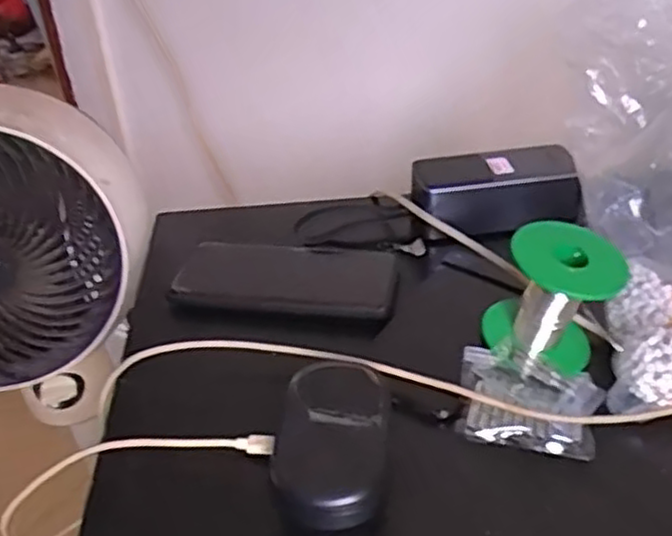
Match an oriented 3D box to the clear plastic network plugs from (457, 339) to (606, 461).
[{"bbox_3d":[0.116,0.076,0.443,0.080,0.018,0.075,8,37,15],"label":"clear plastic network plugs"}]

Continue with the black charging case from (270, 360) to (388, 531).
[{"bbox_3d":[-0.002,0.097,0.407,0.059,0.036,0.099,1,36,6],"label":"black charging case"}]

